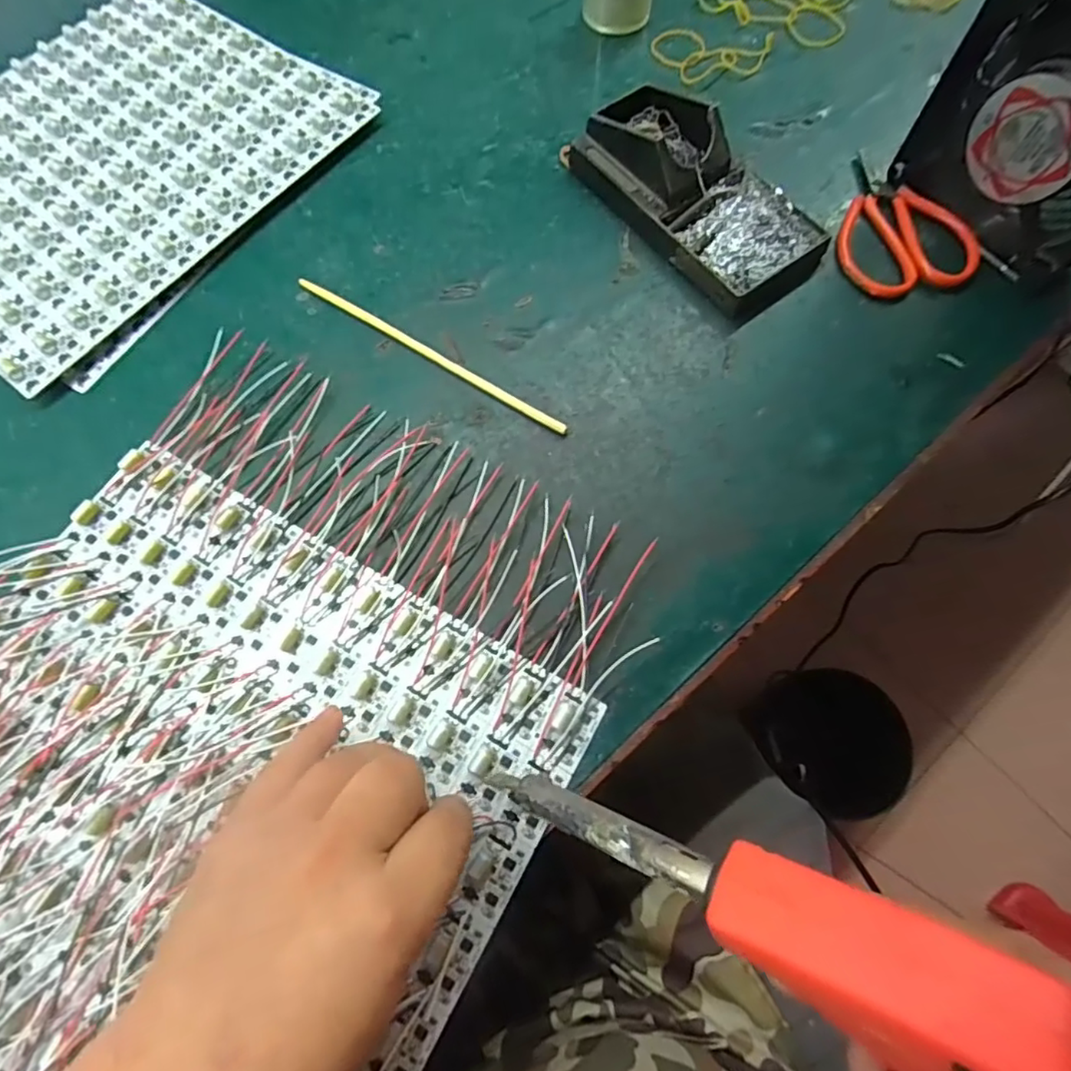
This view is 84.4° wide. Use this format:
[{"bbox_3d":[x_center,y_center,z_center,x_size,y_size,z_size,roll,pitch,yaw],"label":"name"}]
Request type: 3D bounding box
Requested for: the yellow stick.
[{"bbox_3d":[-0.064,-0.109,0.349,0.193,0.005,0.006,31,72,14],"label":"yellow stick"}]

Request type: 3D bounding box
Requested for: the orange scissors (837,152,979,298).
[{"bbox_3d":[0.214,-0.195,0.365,0.069,0.015,0.111,-20,71,-6],"label":"orange scissors"}]

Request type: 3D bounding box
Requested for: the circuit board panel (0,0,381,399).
[{"bbox_3d":[-0.291,-0.255,0.400,0.240,0.023,0.291,36,75,13],"label":"circuit board panel"}]

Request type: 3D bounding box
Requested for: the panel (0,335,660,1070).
[{"bbox_3d":[-0.147,0.095,0.277,0.296,0.019,0.357,27,71,13],"label":"panel"}]

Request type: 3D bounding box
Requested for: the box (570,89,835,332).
[{"bbox_3d":[0.098,-0.216,0.363,0.083,0.038,0.168,-37,74,-11],"label":"box"}]

